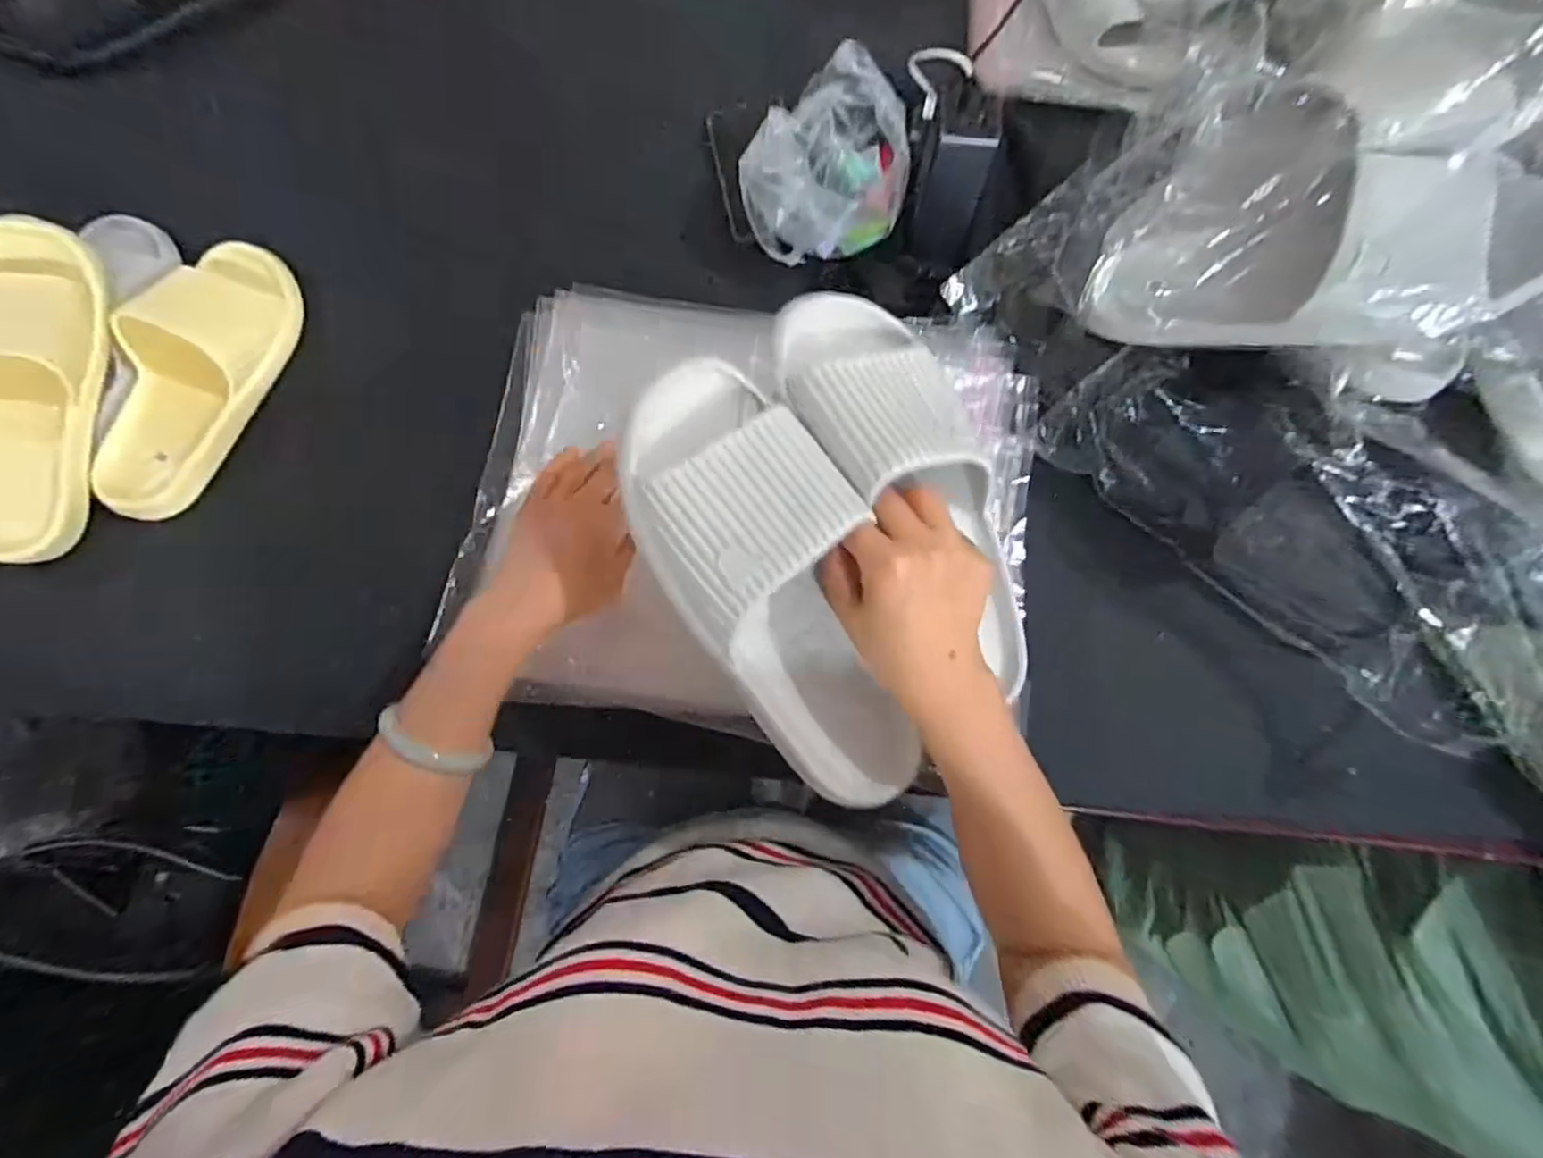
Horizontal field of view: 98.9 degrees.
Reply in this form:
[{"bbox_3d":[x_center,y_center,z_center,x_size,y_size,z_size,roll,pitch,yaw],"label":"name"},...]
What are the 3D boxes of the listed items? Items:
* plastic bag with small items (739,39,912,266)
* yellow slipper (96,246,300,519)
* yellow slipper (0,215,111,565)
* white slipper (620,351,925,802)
[{"bbox_3d":[0.049,-0.363,0.571,0.139,0.082,0.163,12,75,2],"label":"plastic bag with small items"},{"bbox_3d":[-0.468,-0.170,0.534,0.099,0.062,0.248,10,75,2],"label":"yellow slipper"},{"bbox_3d":[-0.566,-0.142,0.490,0.089,0.061,0.247,5,92,0],"label":"yellow slipper"},{"bbox_3d":[0.003,0.007,0.392,0.112,0.097,0.268,-26,102,-8],"label":"white slipper"}]

